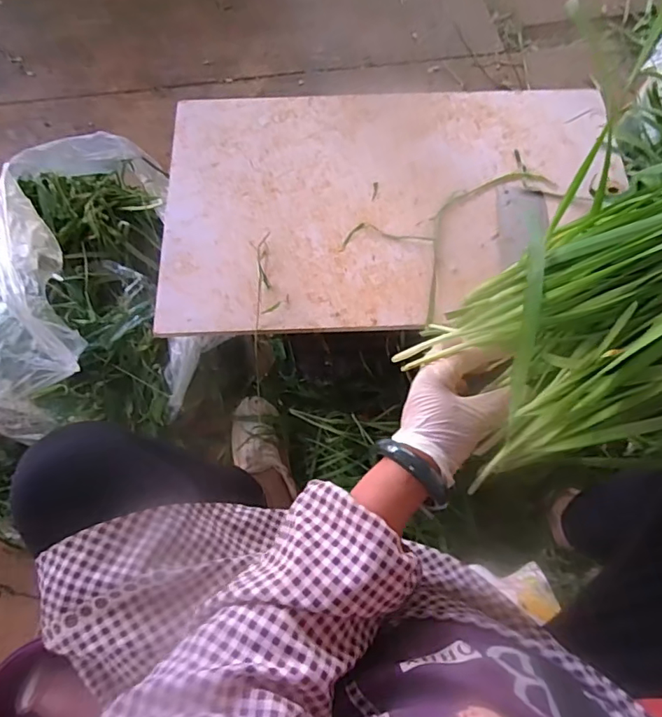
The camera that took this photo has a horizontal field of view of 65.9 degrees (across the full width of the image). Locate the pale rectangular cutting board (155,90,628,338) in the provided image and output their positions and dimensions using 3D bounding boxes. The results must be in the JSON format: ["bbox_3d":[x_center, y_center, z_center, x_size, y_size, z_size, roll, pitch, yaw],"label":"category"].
[{"bbox_3d":[0.081,-0.228,0.726,0.616,0.022,0.398,-2,67,0],"label":"pale rectangular cutting board"}]

